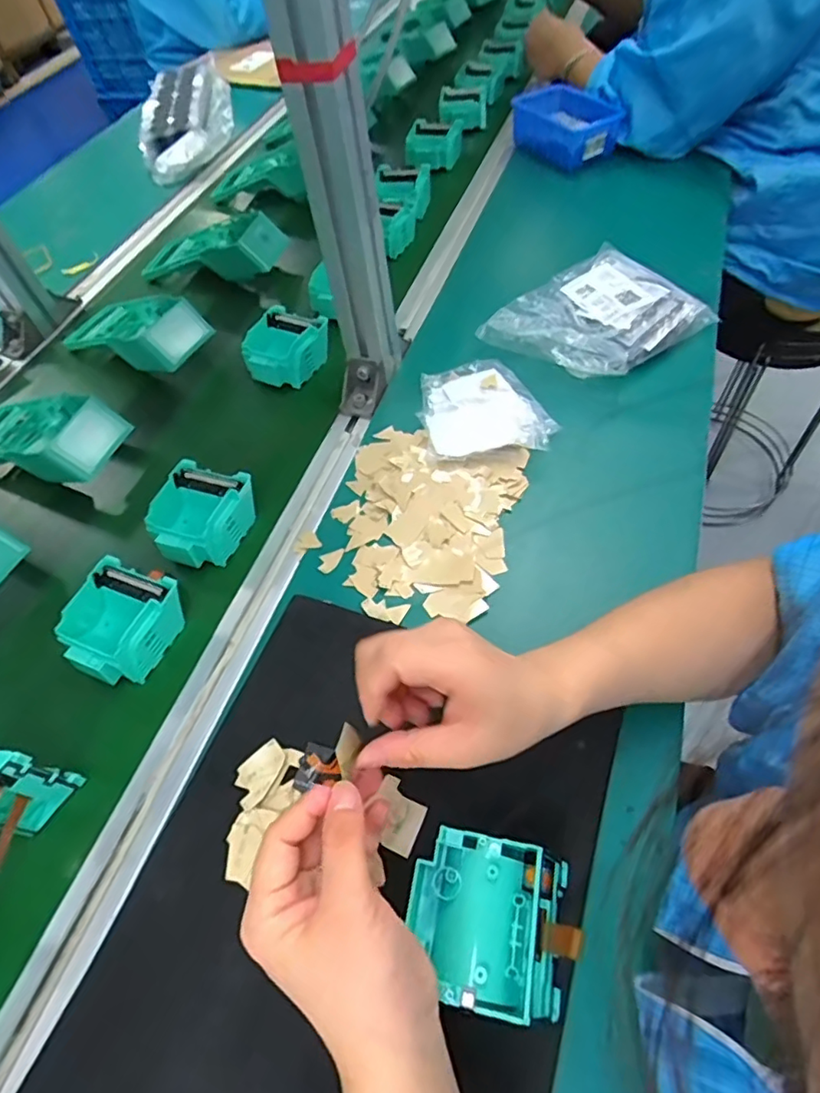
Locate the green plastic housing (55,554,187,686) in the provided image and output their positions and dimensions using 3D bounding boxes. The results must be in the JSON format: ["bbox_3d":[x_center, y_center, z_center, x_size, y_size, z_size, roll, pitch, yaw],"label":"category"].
[{"bbox_3d":[-0.223,0.062,0.446,0.078,0.049,0.087,20,62,19],"label":"green plastic housing"}]

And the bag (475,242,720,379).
[{"bbox_3d":[0.185,-0.231,0.571,0.189,0.034,0.137,-33,59,-12],"label":"bag"}]

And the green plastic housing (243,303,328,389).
[{"bbox_3d":[-0.135,-0.212,0.609,0.075,0.036,0.081,19,63,20],"label":"green plastic housing"}]

